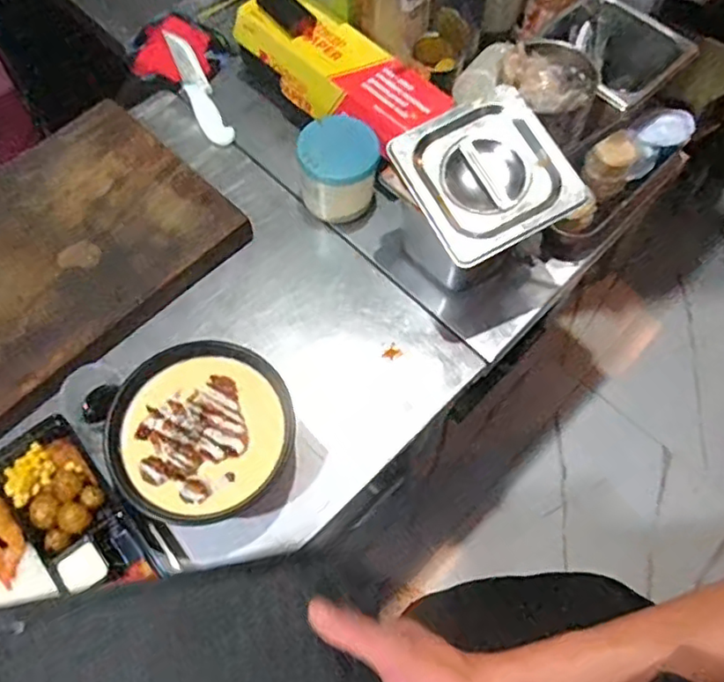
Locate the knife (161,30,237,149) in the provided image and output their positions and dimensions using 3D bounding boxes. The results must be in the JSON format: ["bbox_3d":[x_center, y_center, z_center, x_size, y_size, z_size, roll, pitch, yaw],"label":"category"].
[{"bbox_3d":[-0.252,-0.388,0.928,0.040,0.020,0.235,-24,67,-12],"label":"knife"}]

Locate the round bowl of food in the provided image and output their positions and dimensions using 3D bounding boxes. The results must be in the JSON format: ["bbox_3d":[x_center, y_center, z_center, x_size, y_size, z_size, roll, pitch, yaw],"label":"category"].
[{"bbox_3d":[-0.176,0.106,0.679,0.196,0.081,0.183,0,65,-1],"label":"round bowl of food"}]

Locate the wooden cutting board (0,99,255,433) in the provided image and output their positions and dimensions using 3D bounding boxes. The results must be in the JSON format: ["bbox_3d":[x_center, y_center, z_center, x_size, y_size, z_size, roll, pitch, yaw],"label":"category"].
[{"bbox_3d":[-0.425,-0.083,0.761,0.312,0.034,0.497,38,70,15],"label":"wooden cutting board"}]

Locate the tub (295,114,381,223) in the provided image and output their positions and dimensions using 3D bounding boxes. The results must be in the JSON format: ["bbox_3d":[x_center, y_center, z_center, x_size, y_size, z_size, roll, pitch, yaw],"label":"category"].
[{"bbox_3d":[-0.032,-0.223,0.814,0.103,0.103,0.102,0,65,-1],"label":"tub"}]

